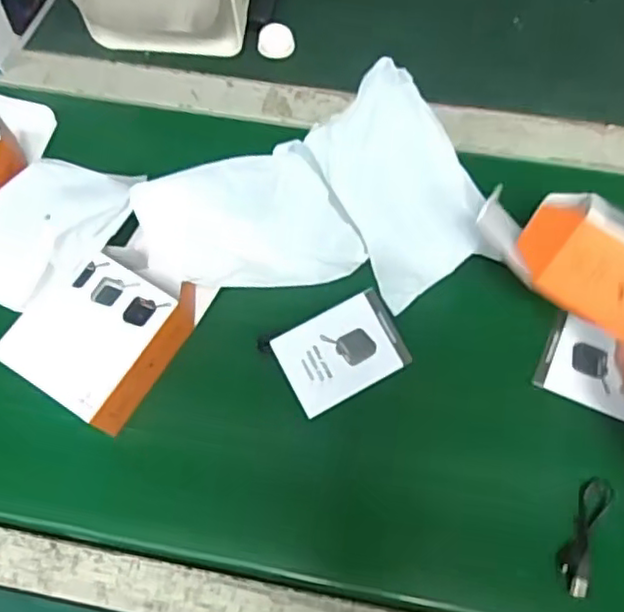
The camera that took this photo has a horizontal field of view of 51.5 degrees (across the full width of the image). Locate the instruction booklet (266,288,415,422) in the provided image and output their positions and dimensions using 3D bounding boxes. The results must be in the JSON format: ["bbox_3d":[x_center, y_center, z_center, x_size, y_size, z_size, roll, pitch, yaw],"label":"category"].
[{"bbox_3d":[0.025,0.038,0.536,0.098,0.007,0.071,-27,87,-12],"label":"instruction booklet"}]

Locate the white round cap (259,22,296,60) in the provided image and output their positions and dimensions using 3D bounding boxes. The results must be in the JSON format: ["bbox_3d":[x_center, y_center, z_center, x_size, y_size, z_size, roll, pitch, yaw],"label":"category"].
[{"bbox_3d":[-0.036,-0.264,0.648,0.035,0.018,0.031,-7,69,-1],"label":"white round cap"}]

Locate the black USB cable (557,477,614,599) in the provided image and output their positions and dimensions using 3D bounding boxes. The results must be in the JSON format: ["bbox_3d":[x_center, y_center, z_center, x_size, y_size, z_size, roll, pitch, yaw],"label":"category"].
[{"bbox_3d":[0.203,0.169,0.481,0.023,0.016,0.087,23,72,10],"label":"black USB cable"}]

